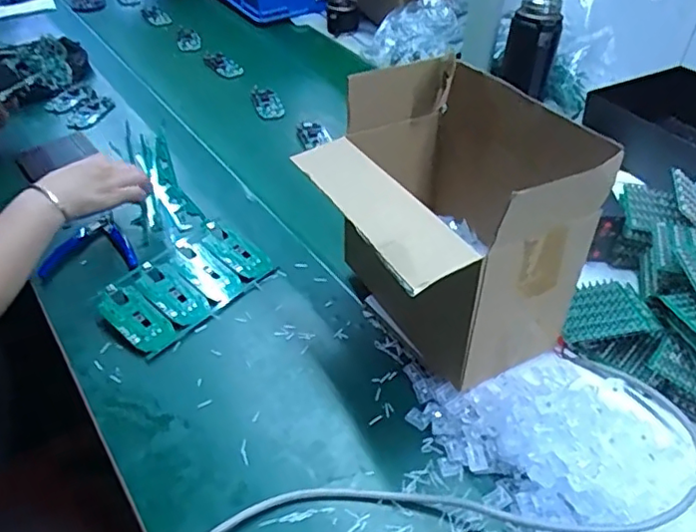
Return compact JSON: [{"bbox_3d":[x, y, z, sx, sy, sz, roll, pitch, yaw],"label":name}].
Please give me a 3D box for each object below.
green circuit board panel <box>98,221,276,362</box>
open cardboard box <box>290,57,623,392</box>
[{"bbox_3d":[-0.180,0.018,0.680,0.107,0.010,0.182,36,51,21],"label":"green circuit board panel"},{"bbox_3d":[0.085,-0.035,0.595,0.203,0.228,0.235,-20,47,-20],"label":"open cardboard box"}]

